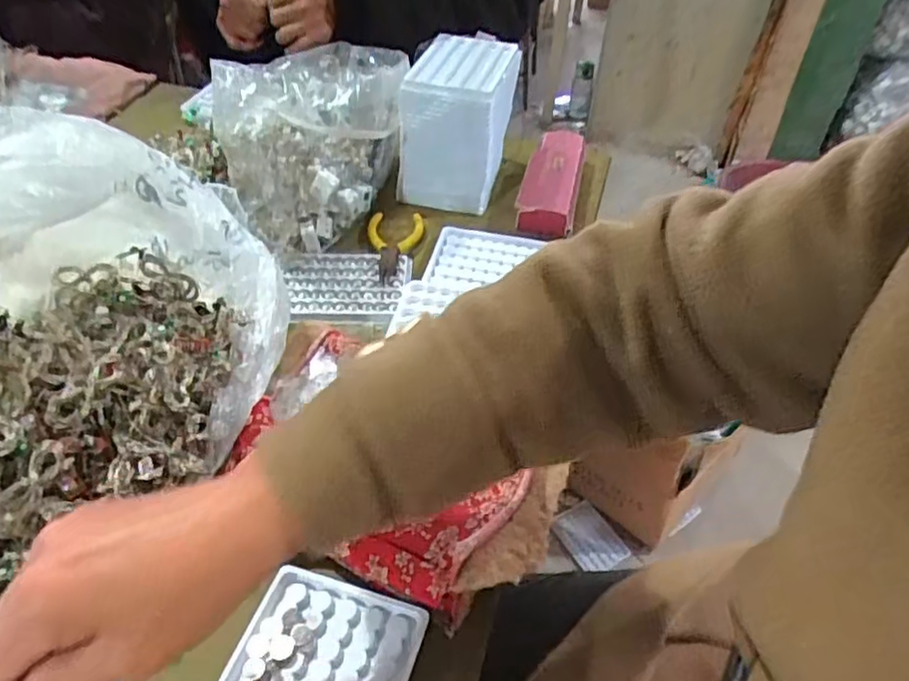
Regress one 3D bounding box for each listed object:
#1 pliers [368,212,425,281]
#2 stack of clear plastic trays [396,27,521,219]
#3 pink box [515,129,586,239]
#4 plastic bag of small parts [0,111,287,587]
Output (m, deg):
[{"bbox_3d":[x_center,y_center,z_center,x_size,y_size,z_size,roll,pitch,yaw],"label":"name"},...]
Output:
[{"bbox_3d":[-0.057,-0.096,0.633,0.054,0.013,0.108,0,44,-3],"label":"pliers"},{"bbox_3d":[0.007,-0.226,0.680,0.094,0.130,0.122,14,45,11],"label":"stack of clear plastic trays"},{"bbox_3d":[0.108,-0.174,0.705,0.060,0.033,0.162,11,45,8],"label":"pink box"},{"bbox_3d":[-0.254,-0.008,0.396,0.234,0.171,0.353,13,45,10],"label":"plastic bag of small parts"}]

